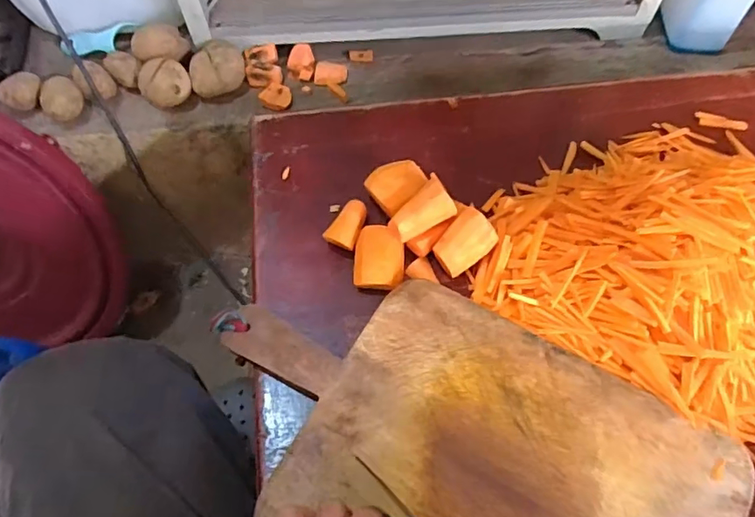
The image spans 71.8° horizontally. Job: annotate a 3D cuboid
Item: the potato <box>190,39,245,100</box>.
[{"bbox_3d":[-0.207,-0.244,0.681,0.069,0.052,0.073,-12,63,-6],"label":"potato"}]

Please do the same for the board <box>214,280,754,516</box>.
[{"bbox_3d":[0.053,0.145,0.387,0.374,0.036,0.226,29,66,14],"label":"board"}]

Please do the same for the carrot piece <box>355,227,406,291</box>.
[{"bbox_3d":[0.002,0.002,0.466,0.044,0.034,0.056,2,62,1],"label":"carrot piece"}]

